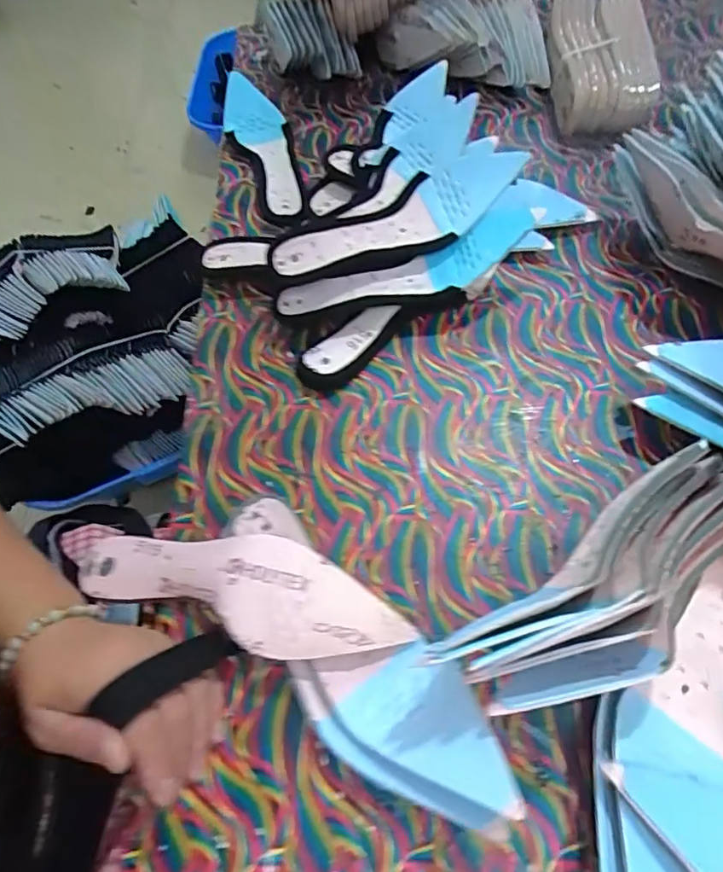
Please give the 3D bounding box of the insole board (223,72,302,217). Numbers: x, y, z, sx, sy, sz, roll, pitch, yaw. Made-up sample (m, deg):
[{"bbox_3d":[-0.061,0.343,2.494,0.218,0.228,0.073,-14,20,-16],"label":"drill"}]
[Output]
[{"bbox_3d":[-0.109,-0.324,0.615,0.059,0.038,0.229,-17,60,-7],"label":"insole board"}]

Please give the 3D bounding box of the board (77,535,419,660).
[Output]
[{"bbox_3d":[-0.085,0.099,0.360,0.229,0.035,0.065,11,61,10],"label":"board"}]

